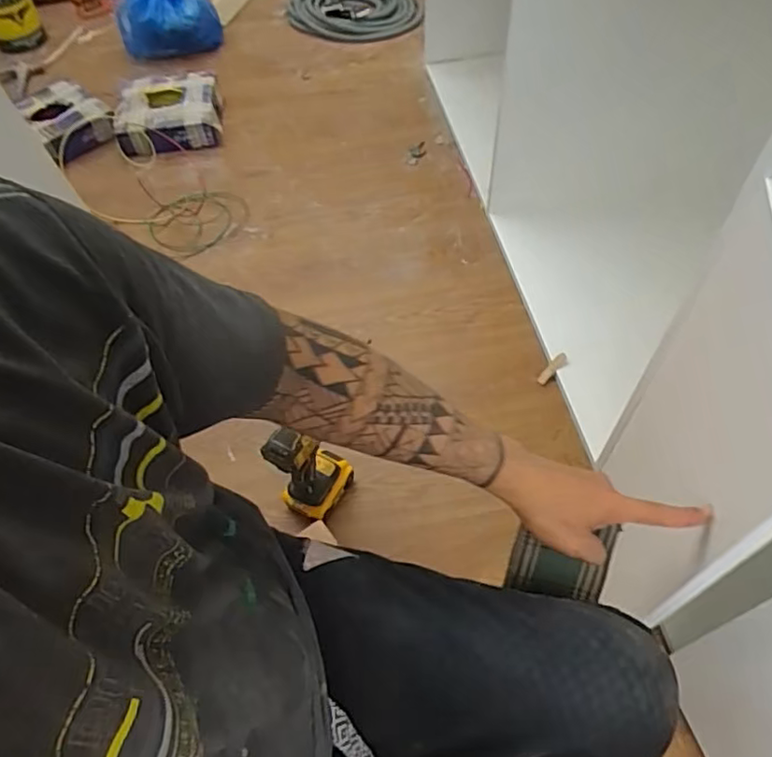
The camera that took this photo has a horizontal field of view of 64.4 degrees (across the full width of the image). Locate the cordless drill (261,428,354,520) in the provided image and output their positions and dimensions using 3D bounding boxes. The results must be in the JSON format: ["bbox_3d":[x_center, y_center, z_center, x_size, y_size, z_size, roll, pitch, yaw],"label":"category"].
[{"bbox_3d":[-0.114,0.138,0.967,0.064,0.259,0.116,37,65,24],"label":"cordless drill"}]

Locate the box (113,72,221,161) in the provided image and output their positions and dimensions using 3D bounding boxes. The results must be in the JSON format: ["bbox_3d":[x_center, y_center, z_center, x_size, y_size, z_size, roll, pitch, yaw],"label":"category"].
[{"bbox_3d":[-0.581,-0.722,1.659,0.265,0.103,0.277,-10,56,-4],"label":"box"}]

